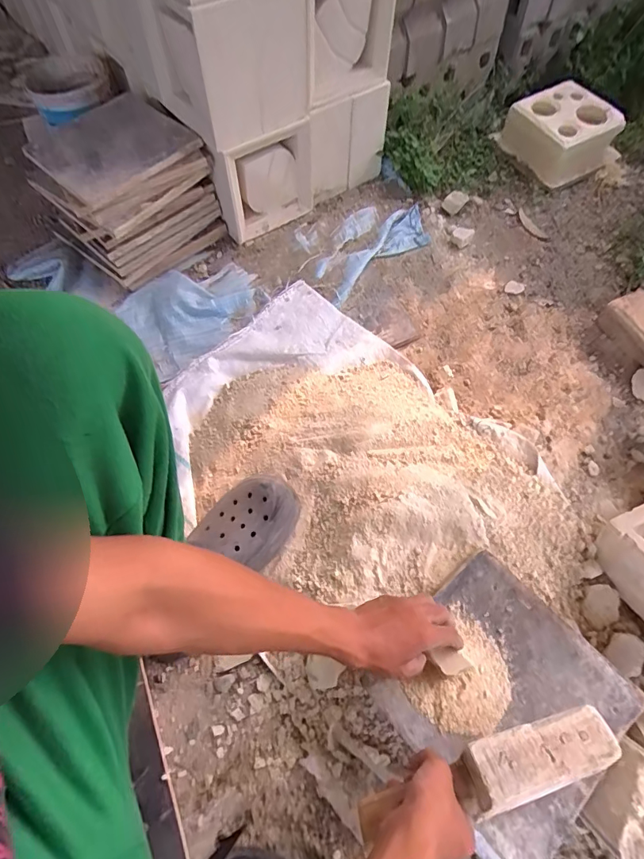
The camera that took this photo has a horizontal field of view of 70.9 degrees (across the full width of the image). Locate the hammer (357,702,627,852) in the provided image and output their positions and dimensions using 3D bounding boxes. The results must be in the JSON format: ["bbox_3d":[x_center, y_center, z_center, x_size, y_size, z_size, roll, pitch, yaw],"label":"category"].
[{"bbox_3d":[0.155,0.326,0.427,0.247,0.047,0.054,-19,62,-1],"label":"hammer"}]

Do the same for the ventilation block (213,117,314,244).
[{"bbox_3d":[-0.115,-0.542,0.983,0.237,0.209,0.070,-37,66,-17],"label":"ventilation block"}]

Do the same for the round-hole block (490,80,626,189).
[{"bbox_3d":[0.624,-0.776,1.182,0.232,0.108,0.243,-26,64,-11],"label":"round-hole block"}]

